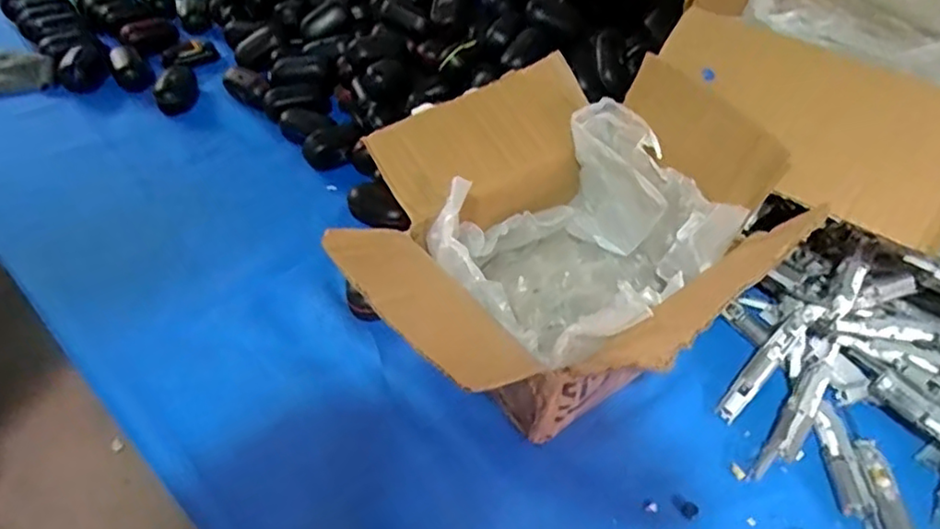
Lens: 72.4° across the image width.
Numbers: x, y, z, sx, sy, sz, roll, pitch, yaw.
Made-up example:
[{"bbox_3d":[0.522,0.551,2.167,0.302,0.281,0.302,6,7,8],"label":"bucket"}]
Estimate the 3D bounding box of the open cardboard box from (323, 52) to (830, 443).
[{"bbox_3d":[0.041,-0.016,0.470,0.274,0.170,0.224,-23,52,-23],"label":"open cardboard box"}]

